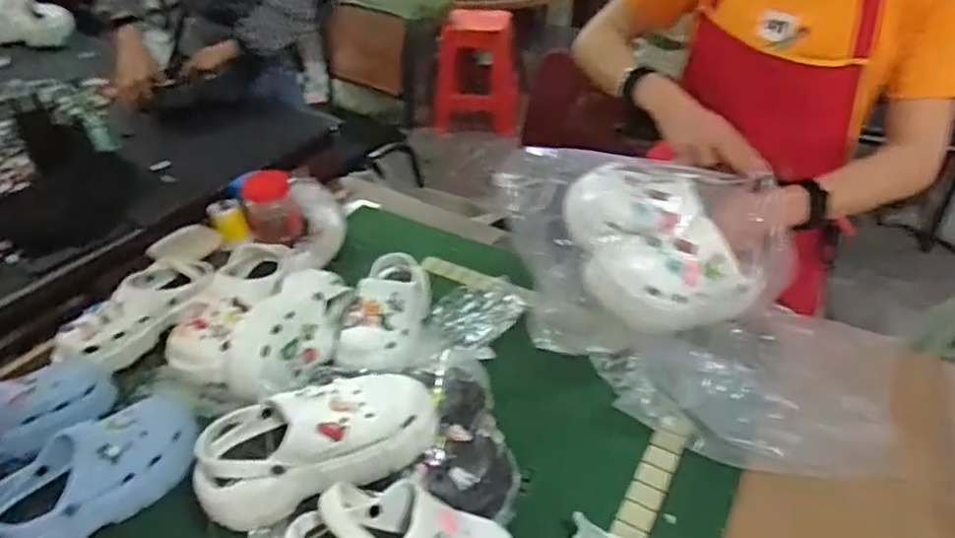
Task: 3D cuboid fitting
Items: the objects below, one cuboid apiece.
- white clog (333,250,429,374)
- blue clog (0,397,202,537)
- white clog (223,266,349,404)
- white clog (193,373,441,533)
[{"bbox_3d":[-0.140,0.073,1.000,0.107,0.105,0.228,5,39,8],"label":"white clog"},{"bbox_3d":[-0.469,0.264,0.787,0.247,0.100,0.104,-26,45,-28],"label":"blue clog"},{"bbox_3d":[-0.288,0.102,0.972,0.124,0.097,0.239,6,39,9],"label":"white clog"},{"bbox_3d":[-0.176,0.189,0.703,0.257,0.091,0.128,-18,42,-21],"label":"white clog"}]

